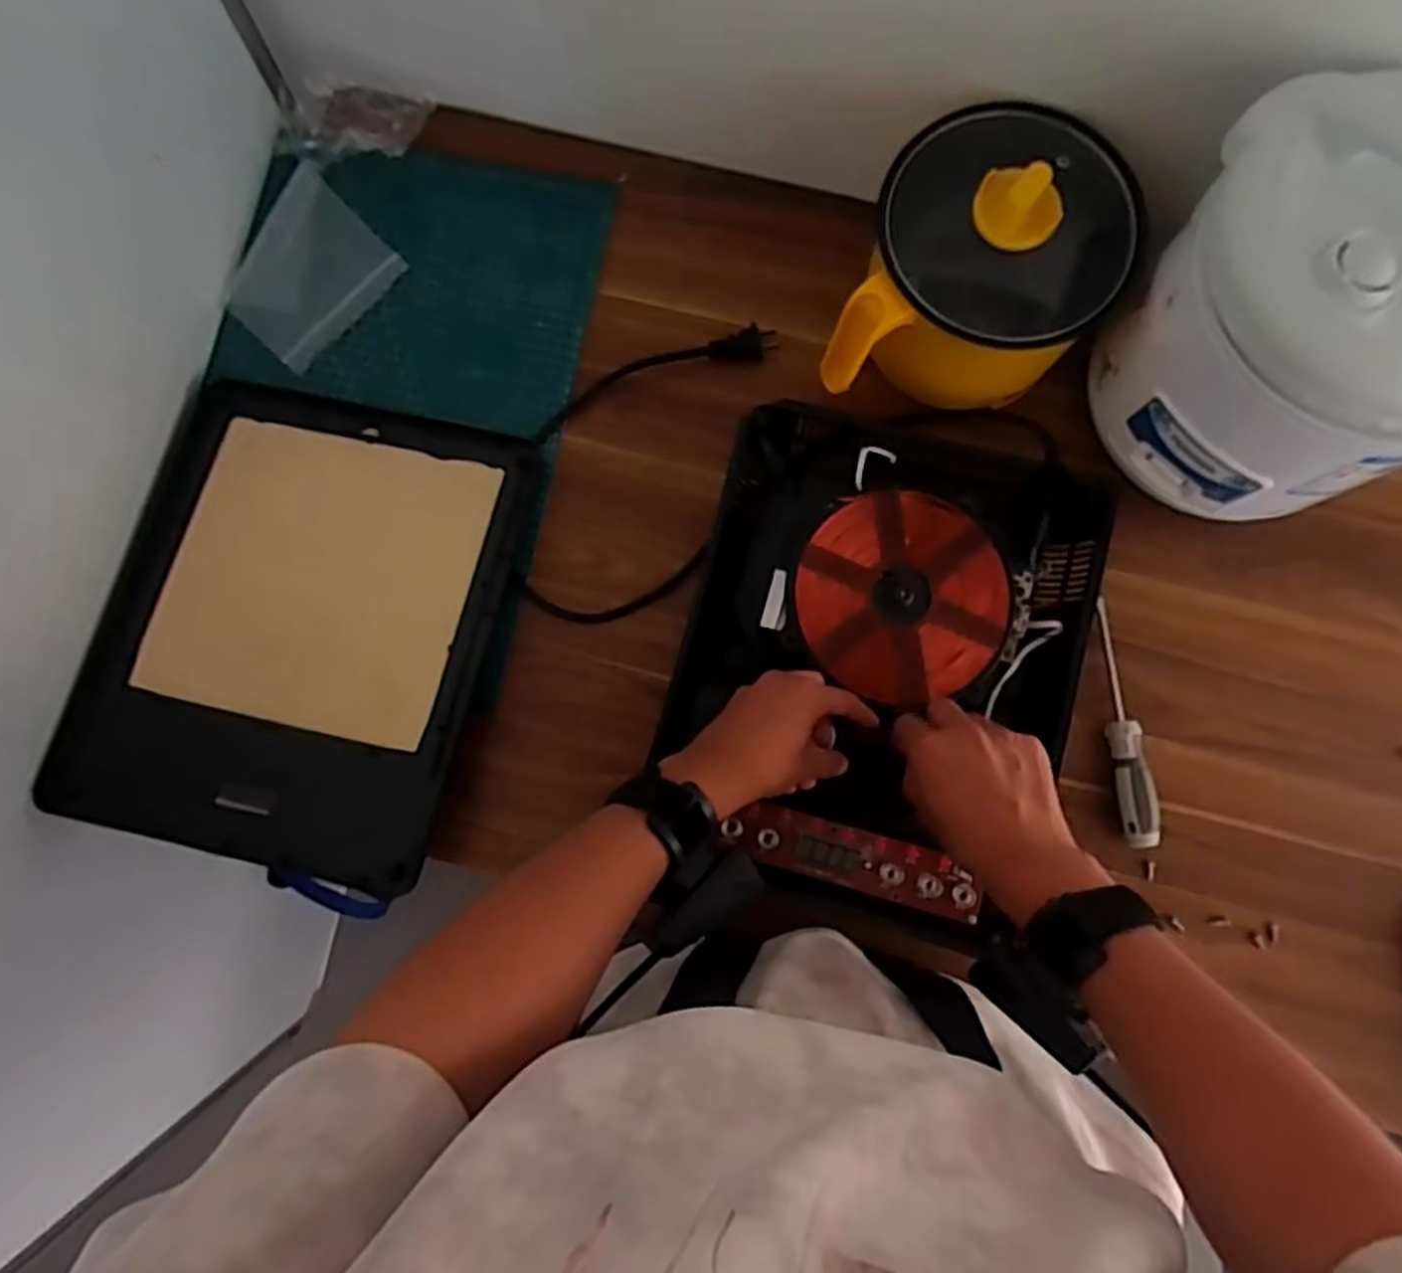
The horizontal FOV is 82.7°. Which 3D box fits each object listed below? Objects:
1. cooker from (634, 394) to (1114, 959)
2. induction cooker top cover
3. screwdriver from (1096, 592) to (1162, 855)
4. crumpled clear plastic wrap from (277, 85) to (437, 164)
[{"bbox_3d":[0.127,0.016,0.582,0.272,0.056,0.352,15,82,3],"label":"cooker"},{"bbox_3d":[-0.303,-0.012,0.603,0.287,0.041,0.350,13,82,3],"label":"induction cooker top cover"},{"bbox_3d":[0.310,0.062,0.586,0.024,0.022,0.178,-3,81,1],"label":"screwdriver"},{"bbox_3d":[-0.291,-0.428,0.671,0.123,0.024,0.061,-3,81,1],"label":"crumpled clear plastic wrap"}]

